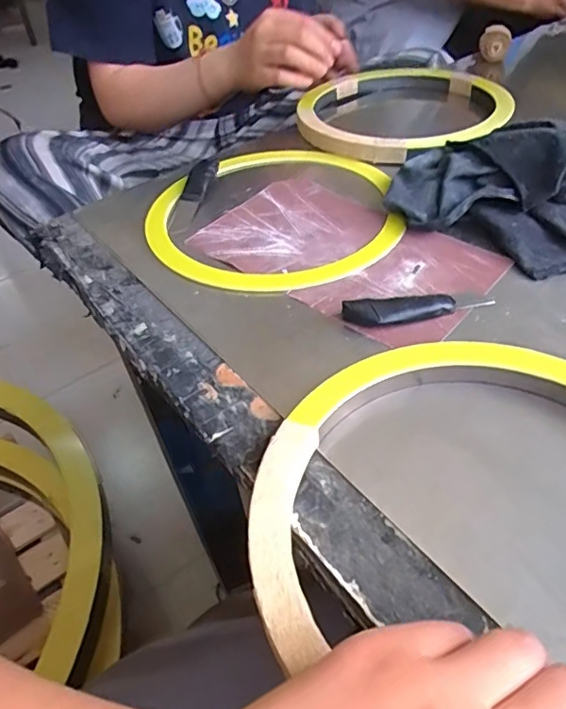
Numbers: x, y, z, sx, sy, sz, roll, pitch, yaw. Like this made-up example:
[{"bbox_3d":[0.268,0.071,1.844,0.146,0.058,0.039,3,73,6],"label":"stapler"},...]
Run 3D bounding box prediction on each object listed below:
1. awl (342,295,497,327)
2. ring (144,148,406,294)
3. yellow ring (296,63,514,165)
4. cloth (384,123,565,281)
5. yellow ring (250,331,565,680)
[{"bbox_3d":[0.092,-0.032,0.366,0.101,0.016,0.020,-11,46,-5],"label":"awl"},{"bbox_3d":[-0.011,-0.128,0.475,0.213,0.008,0.225,-3,46,3],"label":"ring"},{"bbox_3d":[0.135,-0.277,0.596,0.216,0.033,0.245,13,49,16],"label":"yellow ring"},{"bbox_3d":[0.176,-0.134,0.431,0.138,0.057,0.168,-29,50,-21],"label":"cloth"},{"bbox_3d":[0.103,0.071,0.256,0.220,0.017,0.209,-3,46,3],"label":"yellow ring"}]

